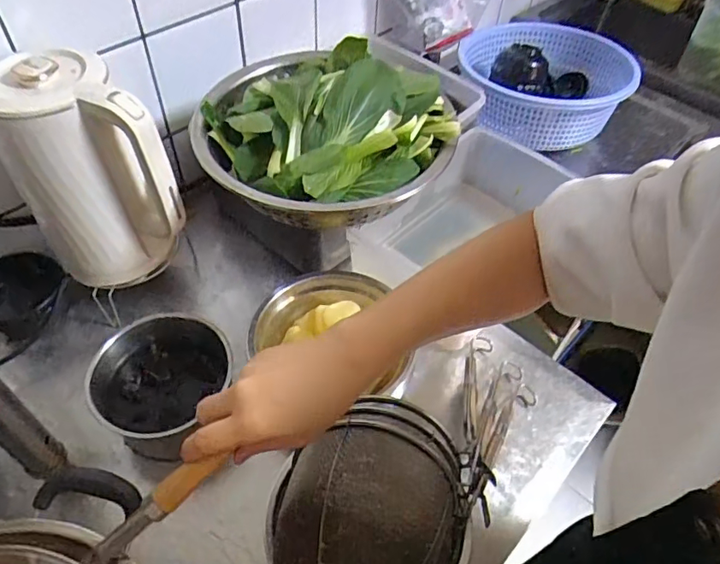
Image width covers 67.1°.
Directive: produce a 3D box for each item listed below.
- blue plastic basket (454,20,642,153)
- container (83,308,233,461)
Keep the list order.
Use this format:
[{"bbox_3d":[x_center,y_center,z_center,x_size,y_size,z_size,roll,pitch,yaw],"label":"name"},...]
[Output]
[{"bbox_3d":[0.337,-0.357,0.976,0.296,0.101,0.273,-2,51,-6],"label":"blue plastic basket"},{"bbox_3d":[-0.224,0.121,0.635,0.152,0.084,0.149,2,51,-2],"label":"container"}]

